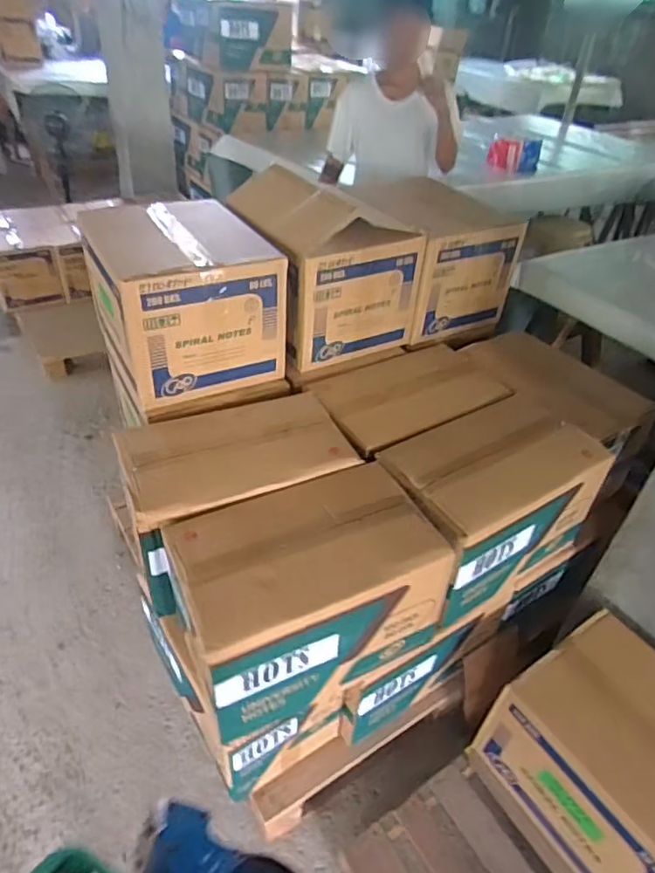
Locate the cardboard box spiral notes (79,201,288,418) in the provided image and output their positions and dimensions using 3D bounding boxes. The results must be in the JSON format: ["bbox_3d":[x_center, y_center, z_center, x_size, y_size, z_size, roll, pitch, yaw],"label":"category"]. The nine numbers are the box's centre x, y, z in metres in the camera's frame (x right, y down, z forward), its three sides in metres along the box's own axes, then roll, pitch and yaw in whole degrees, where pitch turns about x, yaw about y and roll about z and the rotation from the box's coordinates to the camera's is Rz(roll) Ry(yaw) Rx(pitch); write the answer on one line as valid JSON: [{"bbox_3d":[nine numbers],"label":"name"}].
[{"bbox_3d":[-0.345,-0.333,1.390,0.357,0.363,0.411,-15,43,-25],"label":"cardboard box spiral notes"}]

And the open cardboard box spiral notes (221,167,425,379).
[{"bbox_3d":[-0.017,-0.462,1.545,0.381,0.399,0.387,-17,43,-26],"label":"open cardboard box spiral notes"}]

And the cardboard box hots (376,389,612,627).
[{"bbox_3d":[0.351,0.156,1.324,0.481,0.336,0.304,-20,45,-29],"label":"cardboard box hots"}]

